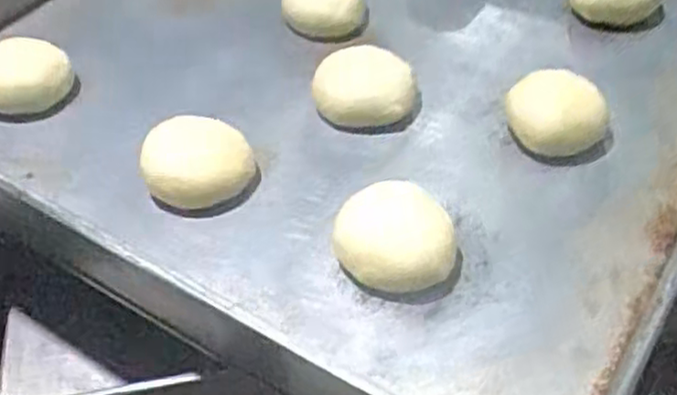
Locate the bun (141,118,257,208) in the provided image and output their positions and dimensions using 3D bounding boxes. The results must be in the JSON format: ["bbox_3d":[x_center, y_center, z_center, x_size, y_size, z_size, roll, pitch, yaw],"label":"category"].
[{"bbox_3d":[-0.074,-0.019,0.378,0.055,0.026,0.044,-15,46,-13],"label":"bun"}]

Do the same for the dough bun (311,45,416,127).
[{"bbox_3d":[0.014,-0.065,0.419,0.057,0.026,0.057,-1,45,1],"label":"dough bun"}]

